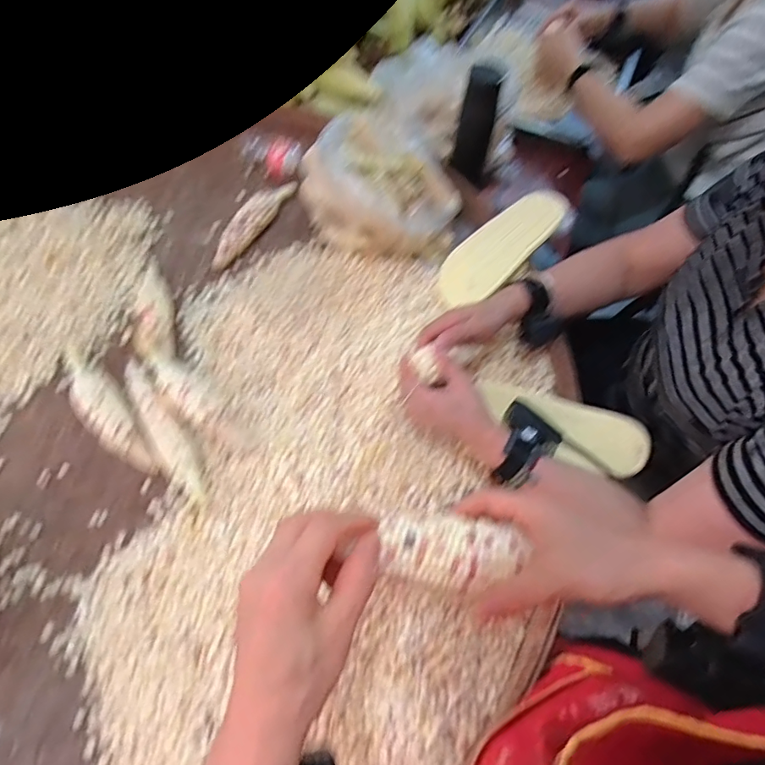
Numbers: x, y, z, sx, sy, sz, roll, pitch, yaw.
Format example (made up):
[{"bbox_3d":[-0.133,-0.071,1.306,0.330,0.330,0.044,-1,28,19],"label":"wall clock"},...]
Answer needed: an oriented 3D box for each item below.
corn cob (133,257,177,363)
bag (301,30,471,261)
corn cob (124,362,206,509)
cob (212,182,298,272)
[{"bbox_3d":[-0.352,-0.119,0.748,0.050,0.040,0.236,-13,63,-6],"label":"corn cob"},{"bbox_3d":[0.035,-0.403,0.835,0.236,0.160,0.396,15,64,9],"label":"bag"},{"bbox_3d":[-0.293,0.060,0.651,0.046,0.036,0.227,-30,65,-15],"label":"corn cob"},{"bbox_3d":[-0.225,-0.285,0.847,0.045,0.037,0.215,26,66,13],"label":"cob"}]

